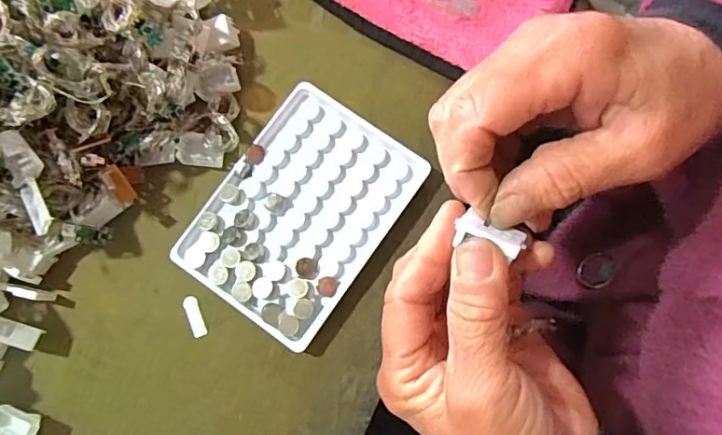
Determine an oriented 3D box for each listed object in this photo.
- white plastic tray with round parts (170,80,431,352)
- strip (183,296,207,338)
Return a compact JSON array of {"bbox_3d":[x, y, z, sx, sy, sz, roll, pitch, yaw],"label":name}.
[{"bbox_3d":[-0.034,-0.004,0.305,0.093,0.014,0.129,34,82,6],"label":"white plastic tray with round parts"},{"bbox_3d":[-0.095,0.056,0.302,0.008,0.004,0.024,-23,80,-4],"label":"strip"}]

